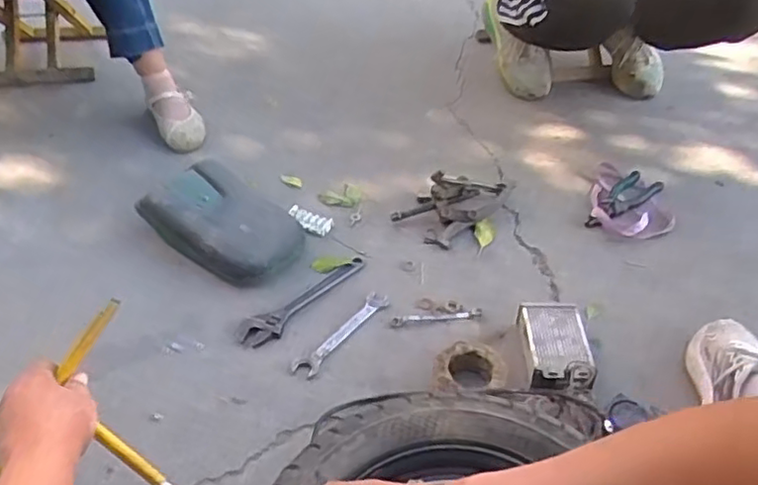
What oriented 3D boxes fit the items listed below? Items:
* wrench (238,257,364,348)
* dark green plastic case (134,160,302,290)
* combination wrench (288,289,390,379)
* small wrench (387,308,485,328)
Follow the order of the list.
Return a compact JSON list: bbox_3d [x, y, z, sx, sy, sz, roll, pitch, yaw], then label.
[{"bbox_3d":[-0.112,0.093,1.011,0.240,0.012,0.053,-31,48,-29],"label":"wrench"},{"bbox_3d":[-0.255,-0.037,1.105,0.265,0.085,0.174,24,47,24],"label":"dark green plastic case"},{"bbox_3d":[-0.055,0.134,0.966,0.035,0.013,0.187,27,48,29],"label":"combination wrench"},{"bbox_3d":[0.087,0.113,0.984,0.144,0.010,0.023,-6,41,-6],"label":"small wrench"}]

